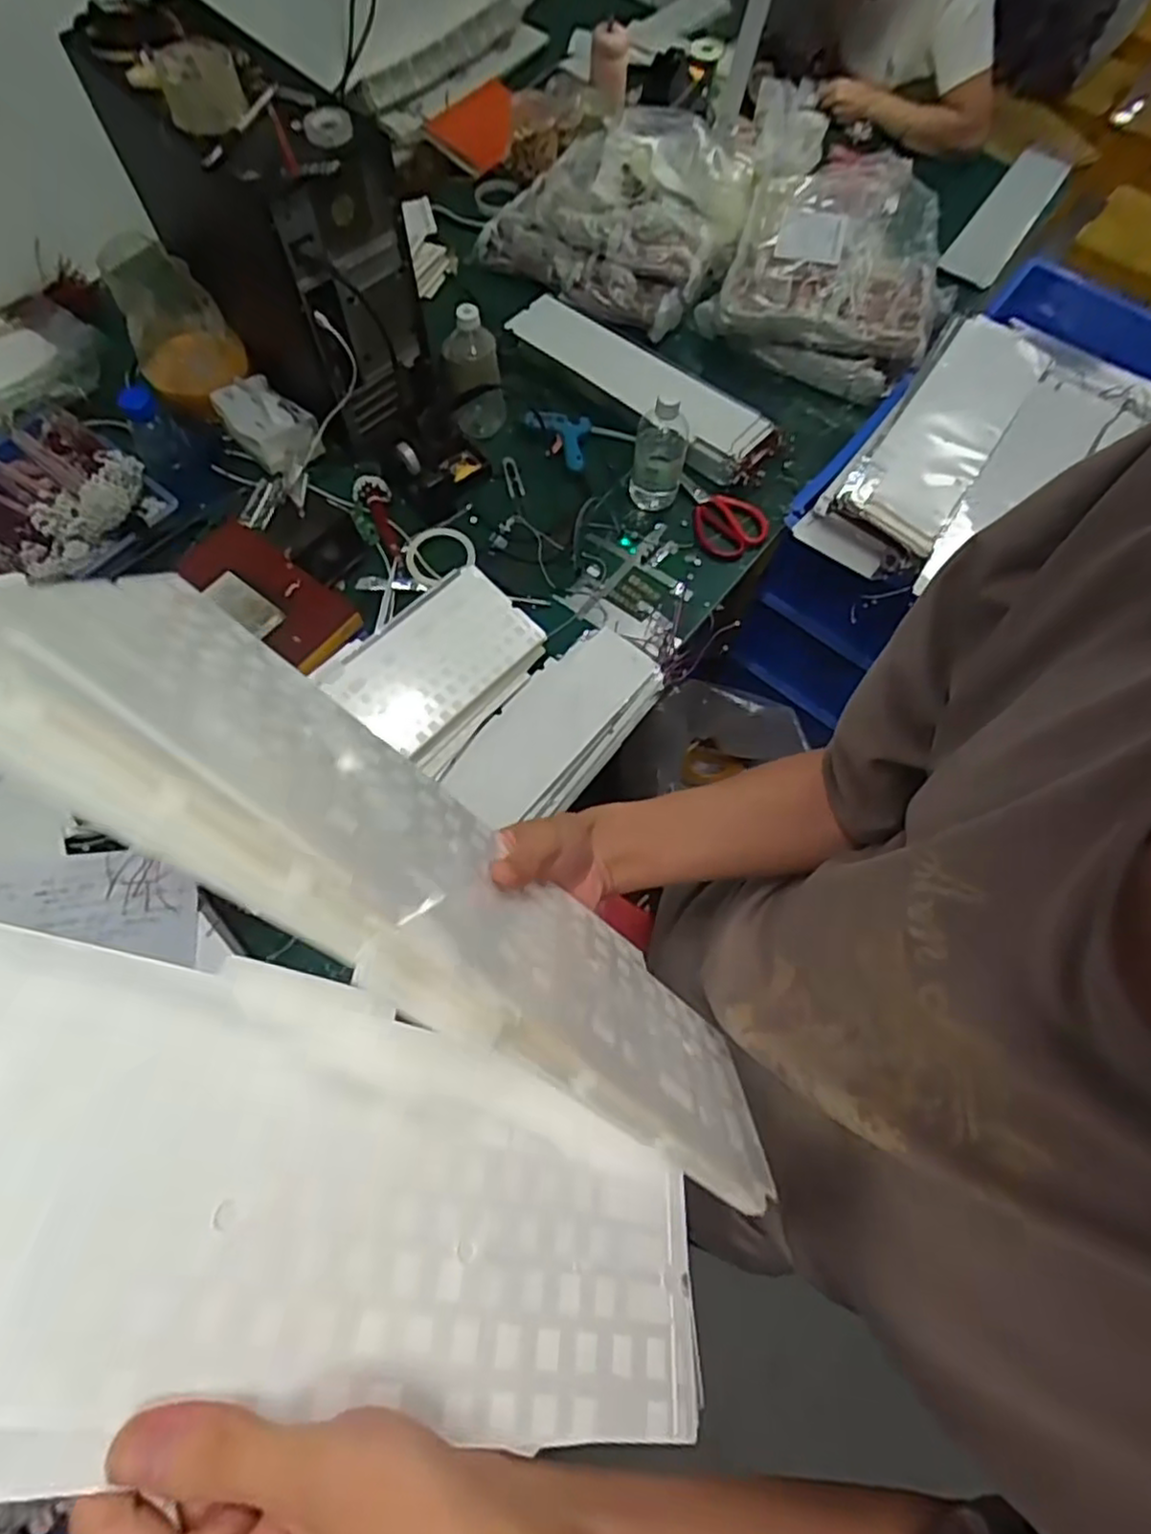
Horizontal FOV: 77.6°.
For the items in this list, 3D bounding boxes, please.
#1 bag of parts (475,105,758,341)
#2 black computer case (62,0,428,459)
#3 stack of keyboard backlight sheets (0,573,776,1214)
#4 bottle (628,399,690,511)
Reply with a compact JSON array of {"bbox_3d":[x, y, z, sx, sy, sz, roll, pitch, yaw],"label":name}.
[{"bbox_3d":[0.088,-0.942,1.194,0.381,0.110,0.442,32,71,11],"label":"bag of parts"},{"bbox_3d":[-0.397,-0.705,0.948,0.418,0.317,0.192,42,73,14],"label":"black computer case"},{"bbox_3d":[-0.068,0.053,0.361,0.433,0.168,0.024,39,111,-18],"label":"stack of keyboard backlight sheets"},{"bbox_3d":[0.118,-0.443,0.995,0.073,0.153,0.079,12,68,3],"label":"bottle"}]

